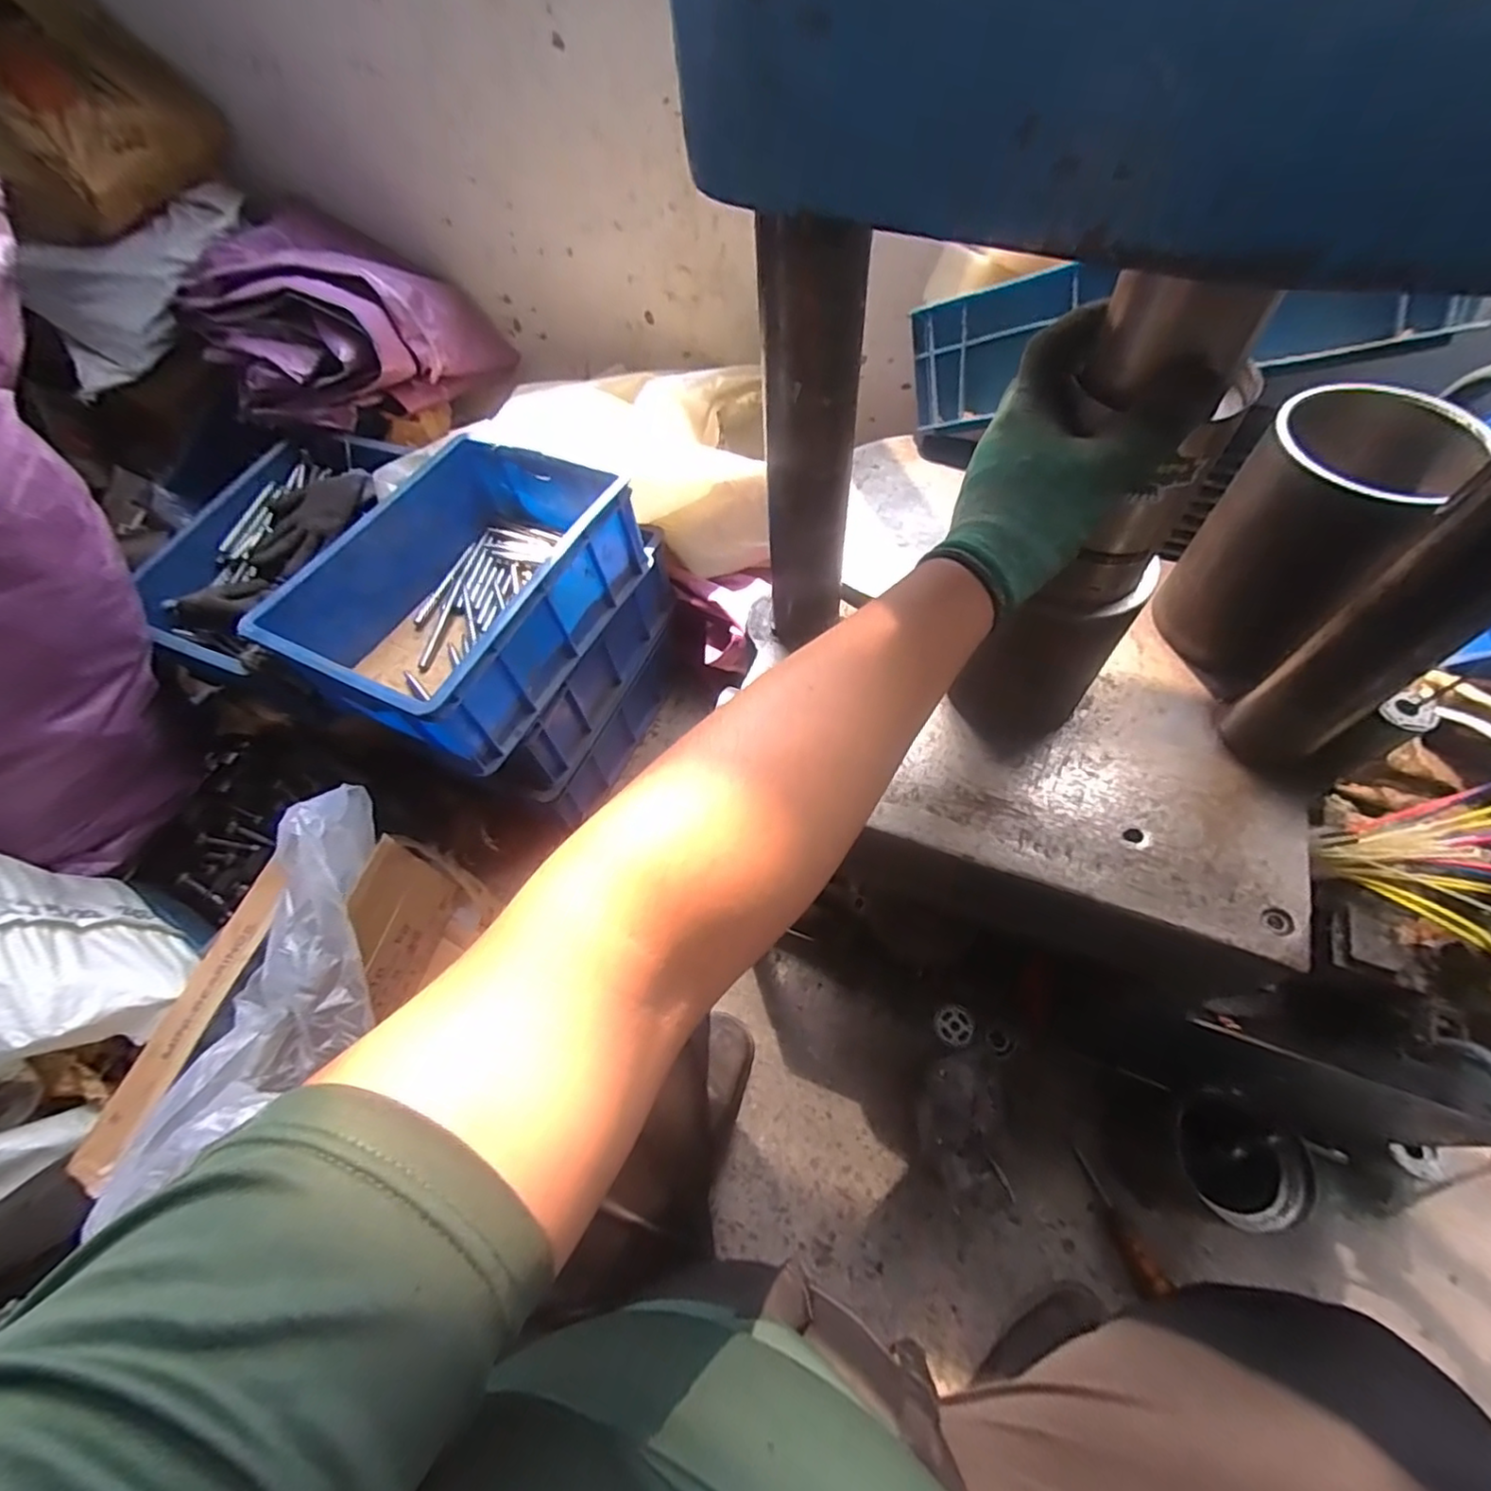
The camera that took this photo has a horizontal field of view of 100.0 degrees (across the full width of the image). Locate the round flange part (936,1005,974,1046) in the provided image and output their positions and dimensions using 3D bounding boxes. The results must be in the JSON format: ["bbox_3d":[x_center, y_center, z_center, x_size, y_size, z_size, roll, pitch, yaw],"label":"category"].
[{"bbox_3d":[0.277,0.370,0.827,0.046,0.014,0.047,-2,59,3],"label":"round flange part"}]

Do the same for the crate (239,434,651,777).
[{"bbox_3d":[-0.347,-0.195,0.793,0.285,0.138,0.394,20,63,16],"label":"crate"}]

